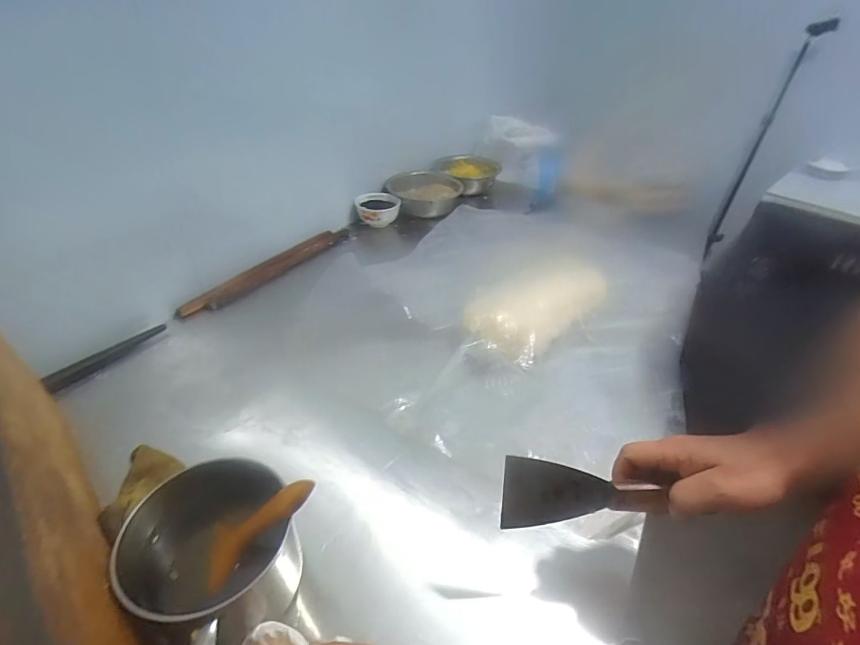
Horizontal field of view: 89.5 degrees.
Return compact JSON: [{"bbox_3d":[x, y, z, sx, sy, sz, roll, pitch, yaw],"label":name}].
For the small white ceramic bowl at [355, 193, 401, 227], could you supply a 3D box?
[{"bbox_3d":[-0.139,-0.294,1.149,0.119,0.057,0.112,-3,39,-8],"label":"small white ceramic bowl"}]

